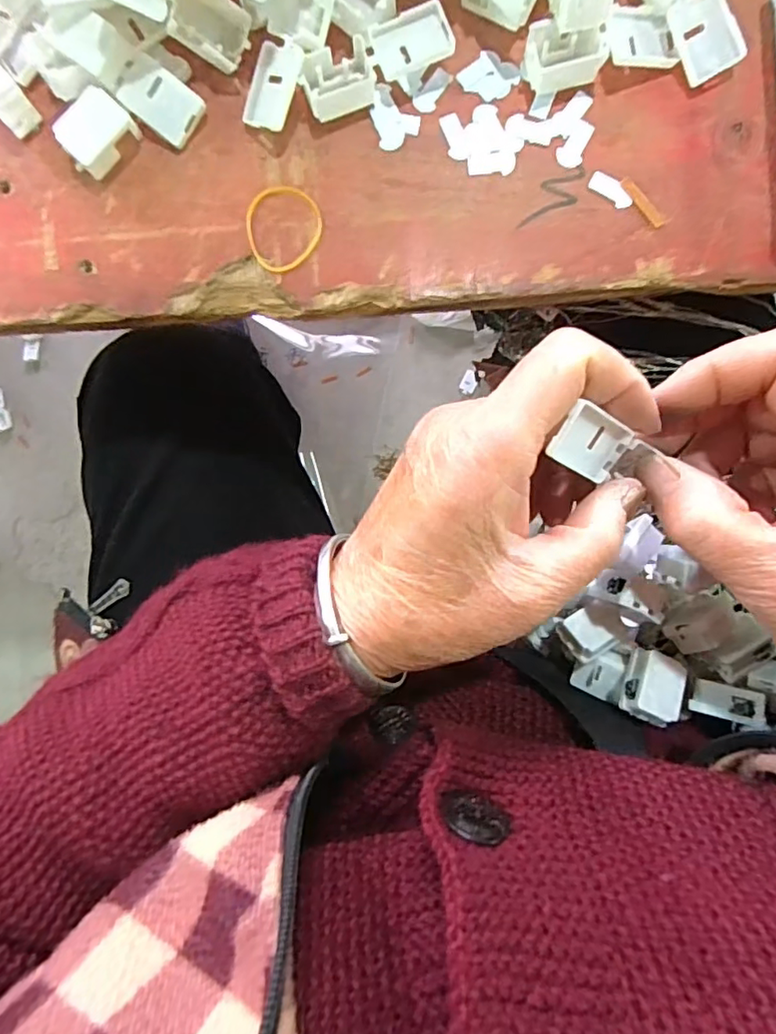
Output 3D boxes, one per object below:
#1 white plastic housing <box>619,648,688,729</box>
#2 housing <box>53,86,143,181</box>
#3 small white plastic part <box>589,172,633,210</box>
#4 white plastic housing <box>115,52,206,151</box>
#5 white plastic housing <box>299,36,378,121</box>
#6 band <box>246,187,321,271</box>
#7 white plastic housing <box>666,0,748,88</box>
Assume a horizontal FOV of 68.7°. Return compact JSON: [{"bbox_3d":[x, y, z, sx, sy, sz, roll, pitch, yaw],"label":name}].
[{"bbox_3d":[0.107,0.070,0.230,0.020,0.014,0.027,29,70,4],"label":"white plastic housing"},{"bbox_3d":[-0.108,-0.142,0.211,0.026,0.011,0.019,-42,108,0],"label":"housing"},{"bbox_3d":[0.082,-0.120,0.208,0.017,0.004,0.008,38,91,3],"label":"small white plastic part"},{"bbox_3d":[-0.084,-0.155,0.212,0.028,0.010,0.020,38,91,3],"label":"white plastic housing"},{"bbox_3d":[-0.018,-0.161,0.209,0.026,0.011,0.017,-22,88,3],"label":"white plastic housing"},{"bbox_3d":[-0.040,-0.109,0.213,0.029,0.004,0.032,27,91,3],"label":"band"},{"bbox_3d":[0.114,-0.173,0.204,0.019,0.008,0.028,-23,88,3],"label":"white plastic housing"}]

